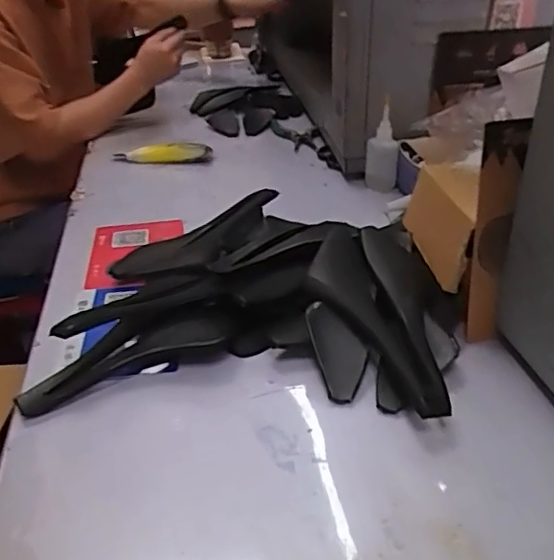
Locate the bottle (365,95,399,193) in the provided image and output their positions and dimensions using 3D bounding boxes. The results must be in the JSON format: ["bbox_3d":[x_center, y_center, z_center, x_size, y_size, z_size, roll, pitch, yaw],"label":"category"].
[{"bbox_3d":[0.155,-0.195,0.857,0.046,0.126,0.035,1,33,8],"label":"bottle"}]

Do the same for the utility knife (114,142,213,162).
[{"bbox_3d":[-0.196,-0.217,0.994,0.170,0.036,0.023,3,34,10],"label":"utility knife"}]

